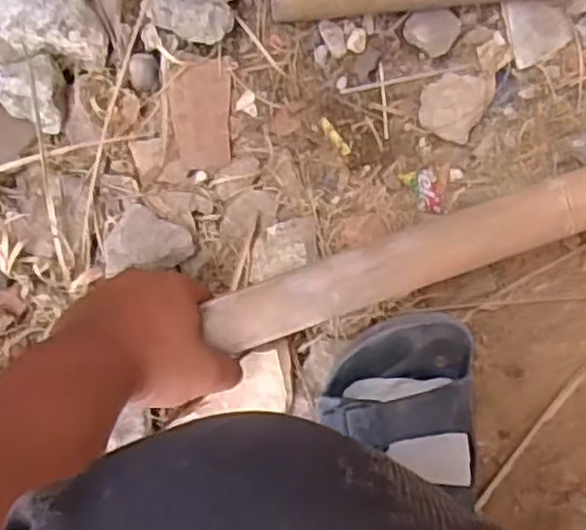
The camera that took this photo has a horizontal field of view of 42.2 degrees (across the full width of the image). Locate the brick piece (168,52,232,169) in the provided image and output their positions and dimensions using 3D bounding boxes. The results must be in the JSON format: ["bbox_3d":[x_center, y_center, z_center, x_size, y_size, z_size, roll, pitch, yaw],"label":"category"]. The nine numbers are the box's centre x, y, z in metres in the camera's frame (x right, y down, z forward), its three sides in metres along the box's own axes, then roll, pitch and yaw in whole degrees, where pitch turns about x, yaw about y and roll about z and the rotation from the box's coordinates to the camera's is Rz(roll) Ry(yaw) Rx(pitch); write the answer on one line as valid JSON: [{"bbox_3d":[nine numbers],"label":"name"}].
[{"bbox_3d":[-0.069,-0.117,0.581,0.048,0.011,0.085,-2,91,-20],"label":"brick piece"}]

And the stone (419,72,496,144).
[{"bbox_3d":[0.123,-0.125,0.577,0.046,0.016,0.060,28,87,6],"label":"stone"}]

